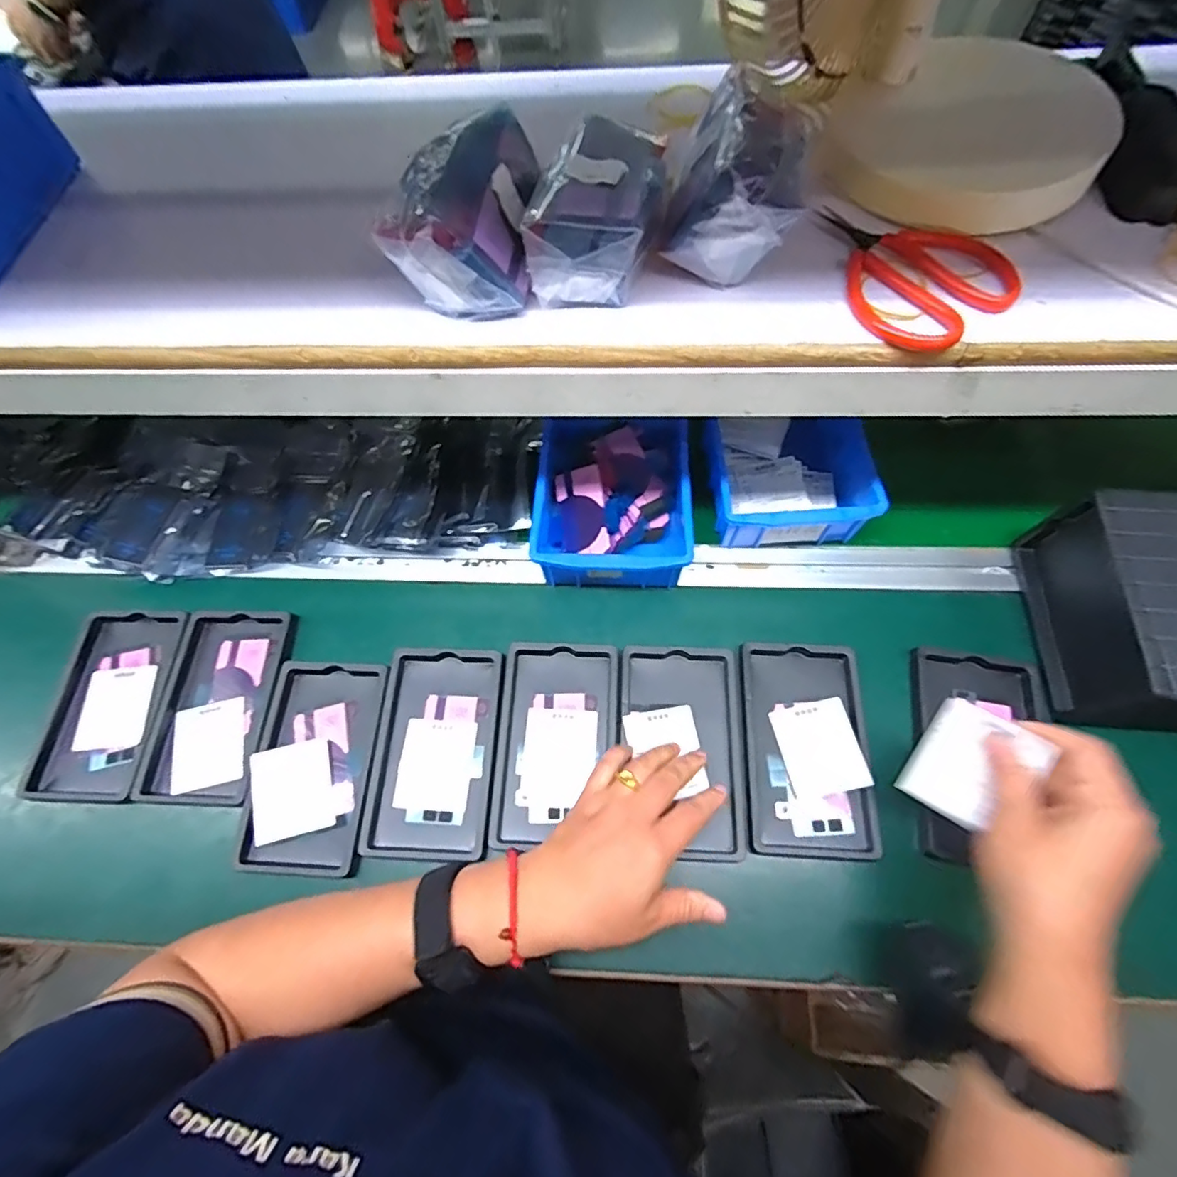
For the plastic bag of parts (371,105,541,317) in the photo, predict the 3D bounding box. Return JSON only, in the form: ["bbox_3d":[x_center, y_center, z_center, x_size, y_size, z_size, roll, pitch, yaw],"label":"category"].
[{"bbox_3d":[-0.071,-0.214,0.322,0.080,0.059,0.098,-1,65,3],"label":"plastic bag of parts"}]

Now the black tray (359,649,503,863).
[{"bbox_3d":[-0.123,0.129,0.452,0.092,0.012,0.156,2,66,2],"label":"black tray"}]

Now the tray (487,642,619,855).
[{"bbox_3d":[-0.025,0.122,0.452,0.092,0.013,0.155,2,66,3],"label":"tray"}]

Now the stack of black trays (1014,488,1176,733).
[{"bbox_3d":[0.453,0.020,0.427,0.160,0.096,0.169,3,66,3],"label":"stack of black trays"}]

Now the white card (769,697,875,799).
[{"bbox_3d":[0.181,0.125,0.445,0.058,0.004,0.069,-16,65,8],"label":"white card"}]

